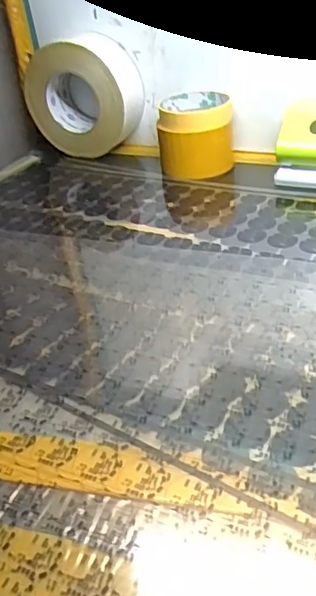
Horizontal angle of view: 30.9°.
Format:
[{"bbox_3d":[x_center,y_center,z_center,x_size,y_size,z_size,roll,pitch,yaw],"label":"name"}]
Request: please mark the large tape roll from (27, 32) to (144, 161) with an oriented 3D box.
[{"bbox_3d":[-0.091,-0.255,0.727,0.136,0.132,0.074,12,39,25],"label":"large tape roll"}]

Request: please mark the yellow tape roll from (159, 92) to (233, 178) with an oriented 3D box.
[{"bbox_3d":[0.044,-0.191,0.662,0.081,0.066,0.089,-5,34,4],"label":"yellow tape roll"}]

